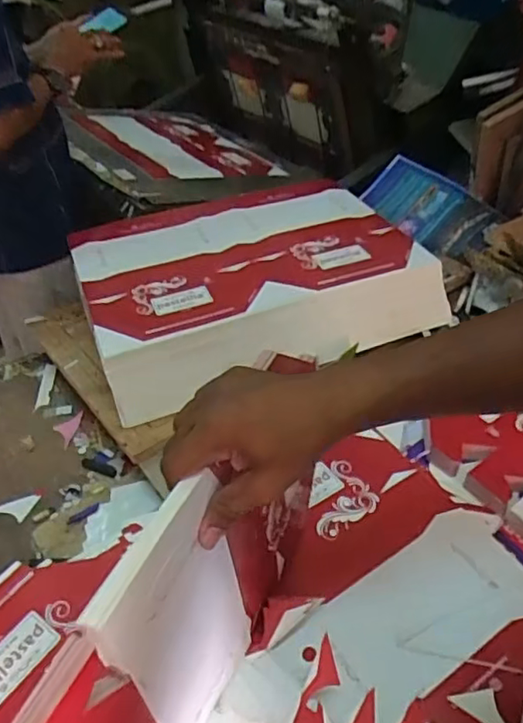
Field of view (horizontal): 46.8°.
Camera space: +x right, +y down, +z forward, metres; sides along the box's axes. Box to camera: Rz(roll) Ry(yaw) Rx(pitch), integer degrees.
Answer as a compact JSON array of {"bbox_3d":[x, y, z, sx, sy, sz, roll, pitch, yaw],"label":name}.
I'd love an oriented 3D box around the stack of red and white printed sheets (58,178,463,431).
[{"bbox_3d":[-0.027,-0.149,1.045,0.540,0.110,0.449,-15,42,-15],"label":"stack of red and white printed sheets"}]

